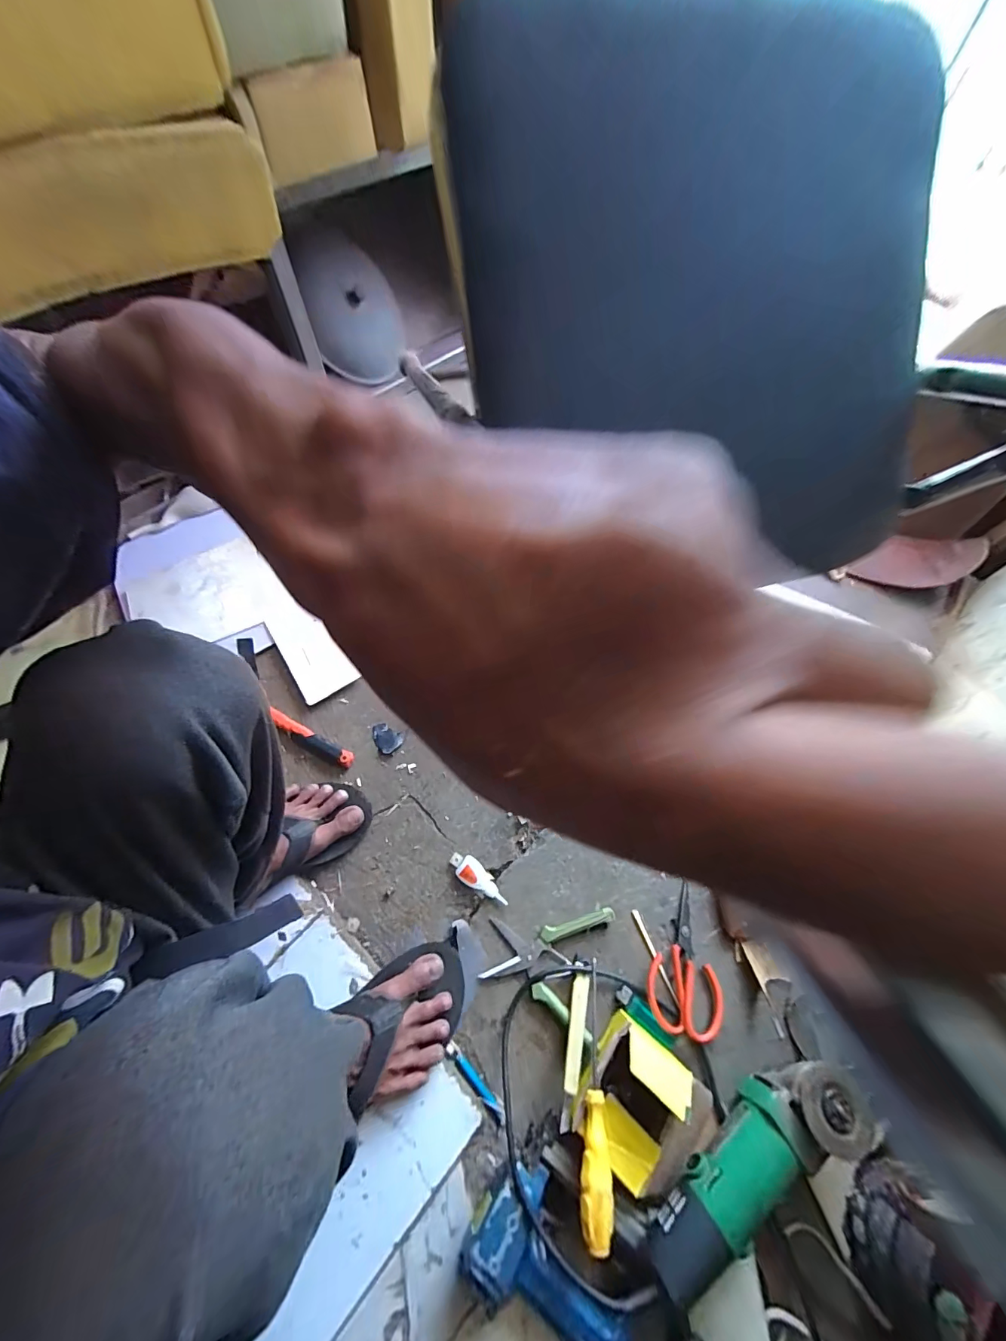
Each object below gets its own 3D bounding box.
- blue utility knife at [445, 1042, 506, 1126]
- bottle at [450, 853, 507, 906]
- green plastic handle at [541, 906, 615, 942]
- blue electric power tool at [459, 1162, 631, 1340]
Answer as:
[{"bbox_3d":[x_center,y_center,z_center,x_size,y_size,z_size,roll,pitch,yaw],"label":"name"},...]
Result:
[{"bbox_3d":[-0.030,0.486,0.499,0.099,0.008,0.016,41,69,17],"label":"blue utility knife"},{"bbox_3d":[-0.034,0.289,0.585,0.093,0.020,0.032,37,68,16],"label":"bottle"},{"bbox_3d":[0.100,0.340,0.564,0.098,0.018,0.018,-12,64,-8],"label":"green plastic handle"},{"bbox_3d":[0.049,0.599,0.412,0.176,0.049,0.096,42,69,18],"label":"blue electric power tool"}]

